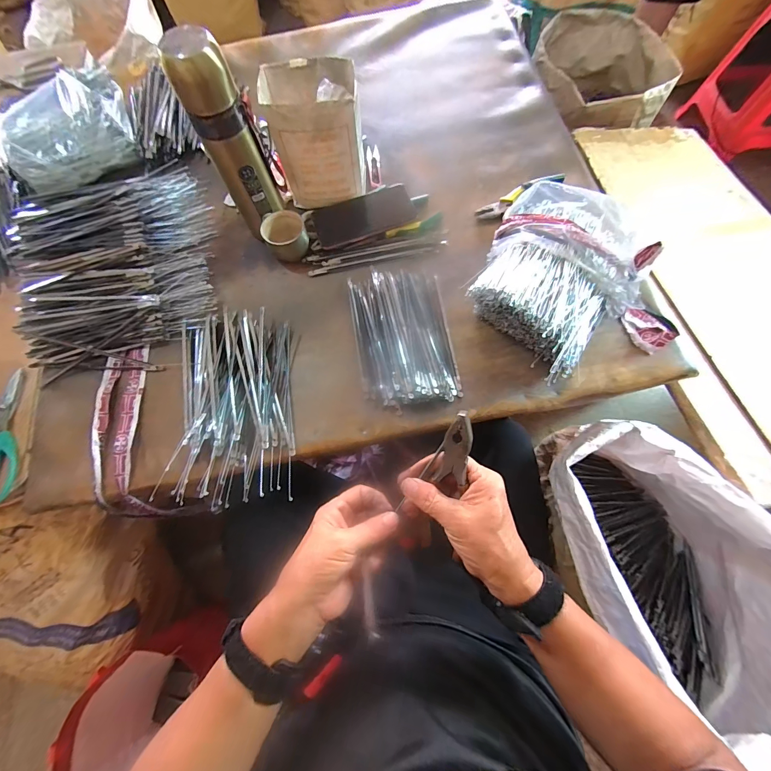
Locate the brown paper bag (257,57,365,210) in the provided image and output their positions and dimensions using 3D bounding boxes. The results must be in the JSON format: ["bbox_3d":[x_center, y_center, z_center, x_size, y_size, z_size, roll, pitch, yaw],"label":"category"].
[{"bbox_3d":[-0.096,-0.354,0.493,0.121,0.143,0.101,-10,71,-1],"label":"brown paper bag"}]

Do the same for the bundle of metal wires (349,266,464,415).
[{"bbox_3d":[0.023,-0.072,0.463,0.127,0.040,0.206,-8,71,-1],"label":"bundle of metal wires"}]

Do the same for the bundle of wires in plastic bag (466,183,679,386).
[{"bbox_3d":[0.227,-0.137,0.448,0.210,0.076,0.263,-29,73,-7],"label":"bundle of wires in plastic bag"}]

